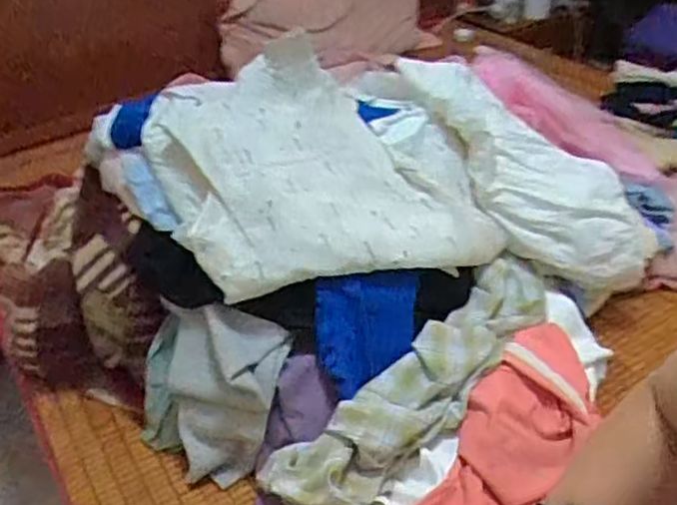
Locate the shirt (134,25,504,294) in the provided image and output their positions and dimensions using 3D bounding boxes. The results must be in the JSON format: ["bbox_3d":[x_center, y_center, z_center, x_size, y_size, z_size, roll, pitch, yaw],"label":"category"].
[{"bbox_3d":[-0.041,-0.153,1.154,0.487,0.252,0.434,-17,37,-15],"label":"shirt"}]

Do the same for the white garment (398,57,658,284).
[{"bbox_3d":[0.316,-0.158,1.231,0.259,0.096,0.507,-31,73,-31],"label":"white garment"}]

